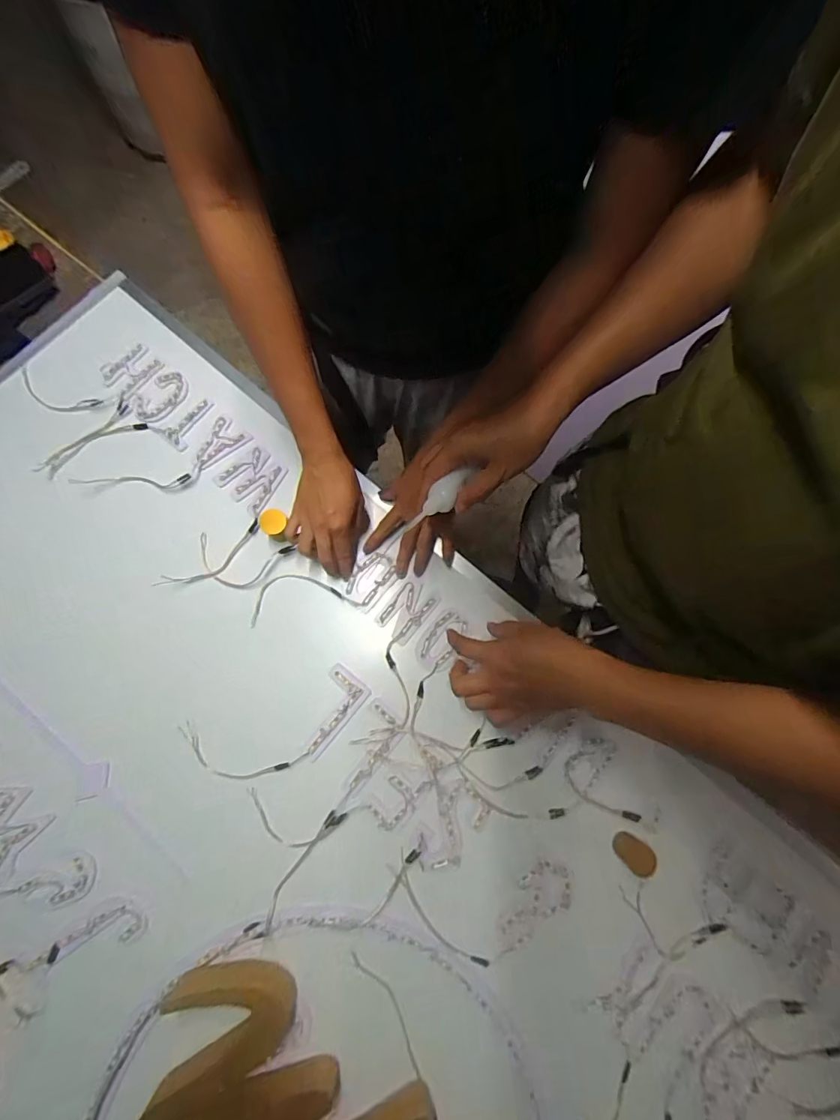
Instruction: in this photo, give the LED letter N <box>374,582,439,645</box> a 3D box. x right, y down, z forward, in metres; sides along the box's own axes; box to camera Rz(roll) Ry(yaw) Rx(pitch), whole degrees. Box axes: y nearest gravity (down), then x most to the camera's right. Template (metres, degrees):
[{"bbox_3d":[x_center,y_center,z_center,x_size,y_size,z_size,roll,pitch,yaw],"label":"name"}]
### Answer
[{"bbox_3d":[-0.018,0.068,0.593,0.051,0.004,0.074,39,81,7],"label":"LED letter N"}]

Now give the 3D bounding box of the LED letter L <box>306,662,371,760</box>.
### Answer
[{"bbox_3d":[-0.116,0.188,0.566,0.057,0.004,0.106,39,81,7],"label":"LED letter L"}]

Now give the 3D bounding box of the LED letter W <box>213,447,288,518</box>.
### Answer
[{"bbox_3d":[-0.232,-0.114,0.625,0.077,0.012,0.076,38,81,6],"label":"LED letter W"}]

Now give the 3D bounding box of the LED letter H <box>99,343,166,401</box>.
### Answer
[{"bbox_3d":[-0.414,-0.272,0.648,0.059,0.008,0.077,44,81,7],"label":"LED letter H"}]

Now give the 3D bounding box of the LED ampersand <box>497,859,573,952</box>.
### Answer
[{"bbox_3d":[0.129,0.394,0.524,0.105,0.007,0.057,-31,81,-7],"label":"LED ampersand"}]

